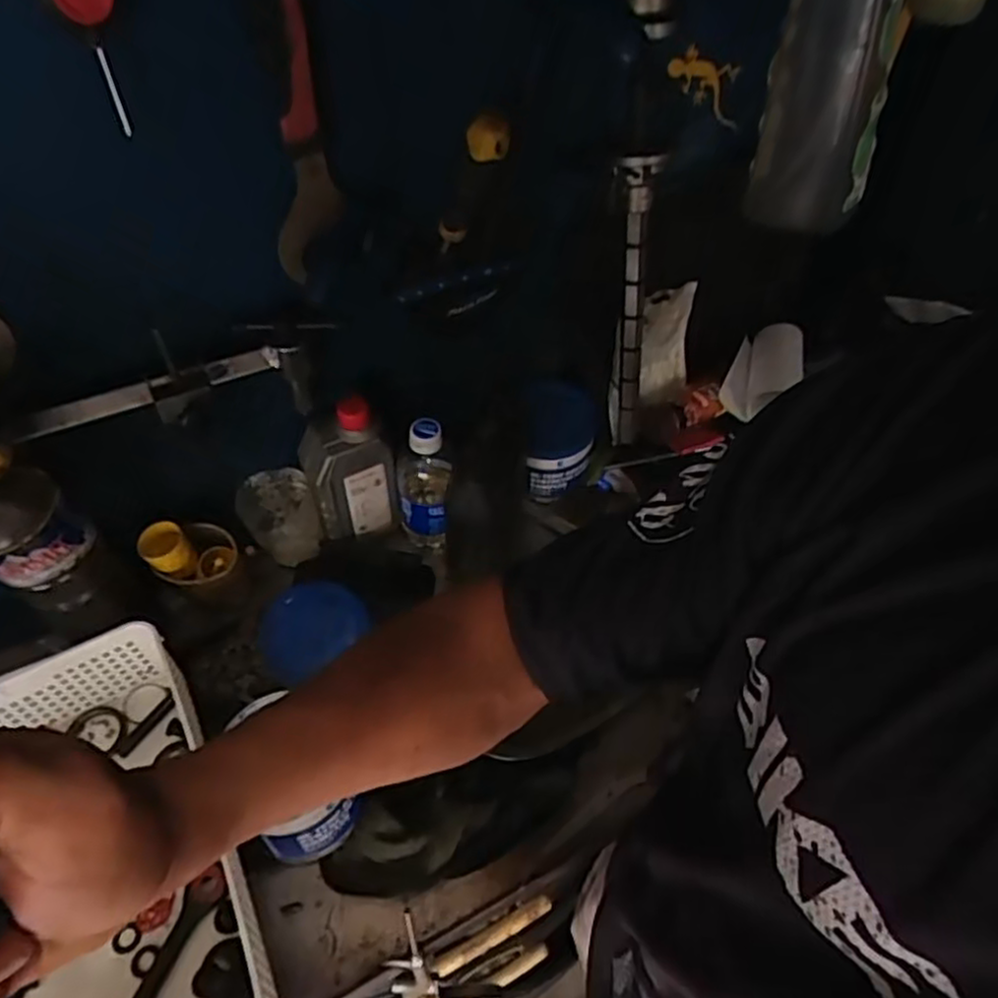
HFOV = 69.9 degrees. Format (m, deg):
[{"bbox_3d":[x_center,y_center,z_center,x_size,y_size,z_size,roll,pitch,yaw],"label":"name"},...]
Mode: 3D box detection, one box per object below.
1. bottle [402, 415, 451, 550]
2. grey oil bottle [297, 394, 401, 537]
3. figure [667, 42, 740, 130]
[{"bbox_3d":[-0.074,-0.019,0.710,0.052,0.149,0.064,-5,51,-4],"label":"bottle"},{"bbox_3d":[-0.144,-0.024,0.694,0.081,0.157,0.045,-13,52,-11],"label":"grey oil bottle"},{"bbox_3d":[0.189,-0.369,0.632,0.103,0.039,0.022,14,39,-40],"label":"figure"}]

